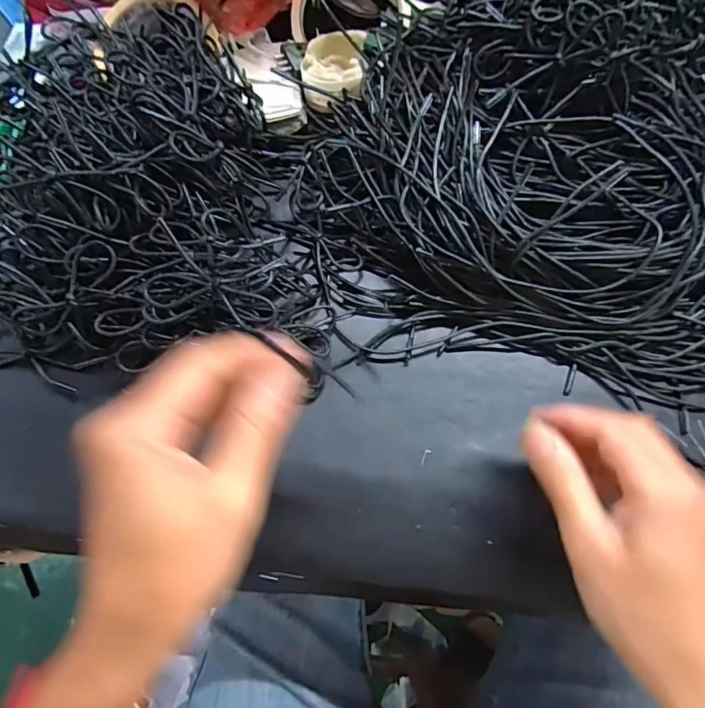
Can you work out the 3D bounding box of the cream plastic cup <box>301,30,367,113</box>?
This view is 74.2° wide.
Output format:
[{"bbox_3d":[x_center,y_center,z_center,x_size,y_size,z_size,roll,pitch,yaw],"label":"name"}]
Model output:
[{"bbox_3d":[-0.013,-0.206,0.340,0.046,0.031,0.043,0,72,-1],"label":"cream plastic cup"}]

